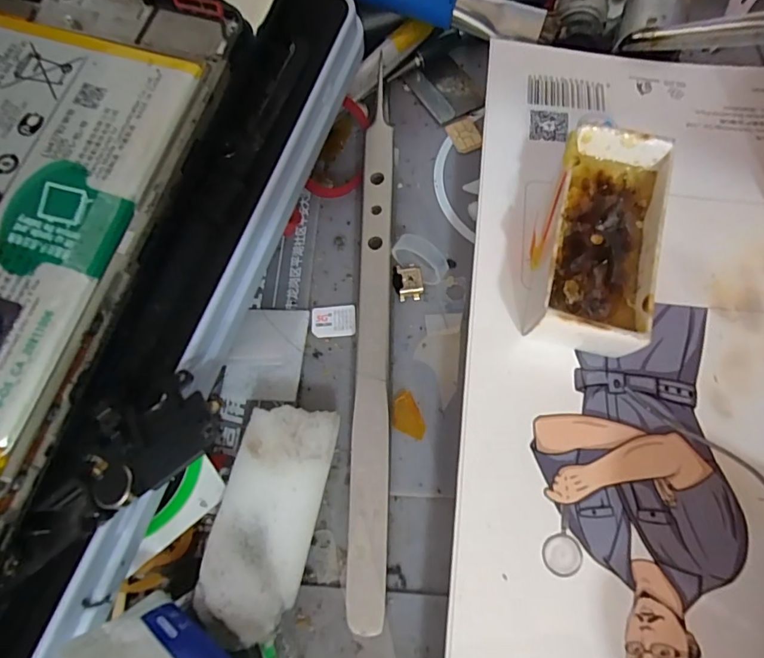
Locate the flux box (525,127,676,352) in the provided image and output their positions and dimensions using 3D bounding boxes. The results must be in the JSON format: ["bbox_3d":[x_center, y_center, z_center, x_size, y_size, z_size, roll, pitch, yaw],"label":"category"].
[{"bbox_3d":[0.047,-0.018,0.101,0.021,0.020,0.047,14,70,12],"label":"flux box"}]

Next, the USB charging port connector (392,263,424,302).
[{"bbox_3d":[0.007,-0.013,0.127,0.008,0.004,0.009,-13,67,1],"label":"USB charging port connector"}]

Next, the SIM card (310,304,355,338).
[{"bbox_3d":[-0.014,-0.002,0.129,0.012,0.004,0.009,-4,70,5],"label":"SIM card"}]

